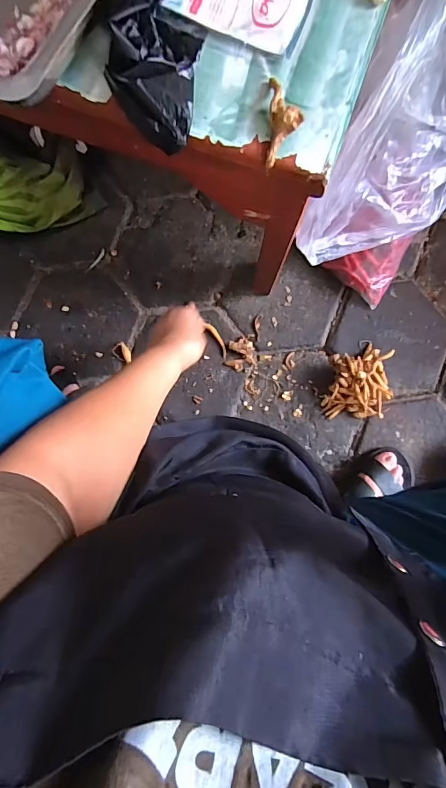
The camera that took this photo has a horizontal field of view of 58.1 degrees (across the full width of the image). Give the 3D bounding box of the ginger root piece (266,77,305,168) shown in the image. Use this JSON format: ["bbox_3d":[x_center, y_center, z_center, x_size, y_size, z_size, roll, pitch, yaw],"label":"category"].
[{"bbox_3d":[0.053,-0.233,0.341,0.027,0.018,0.074,3,85,1],"label":"ginger root piece"}]

